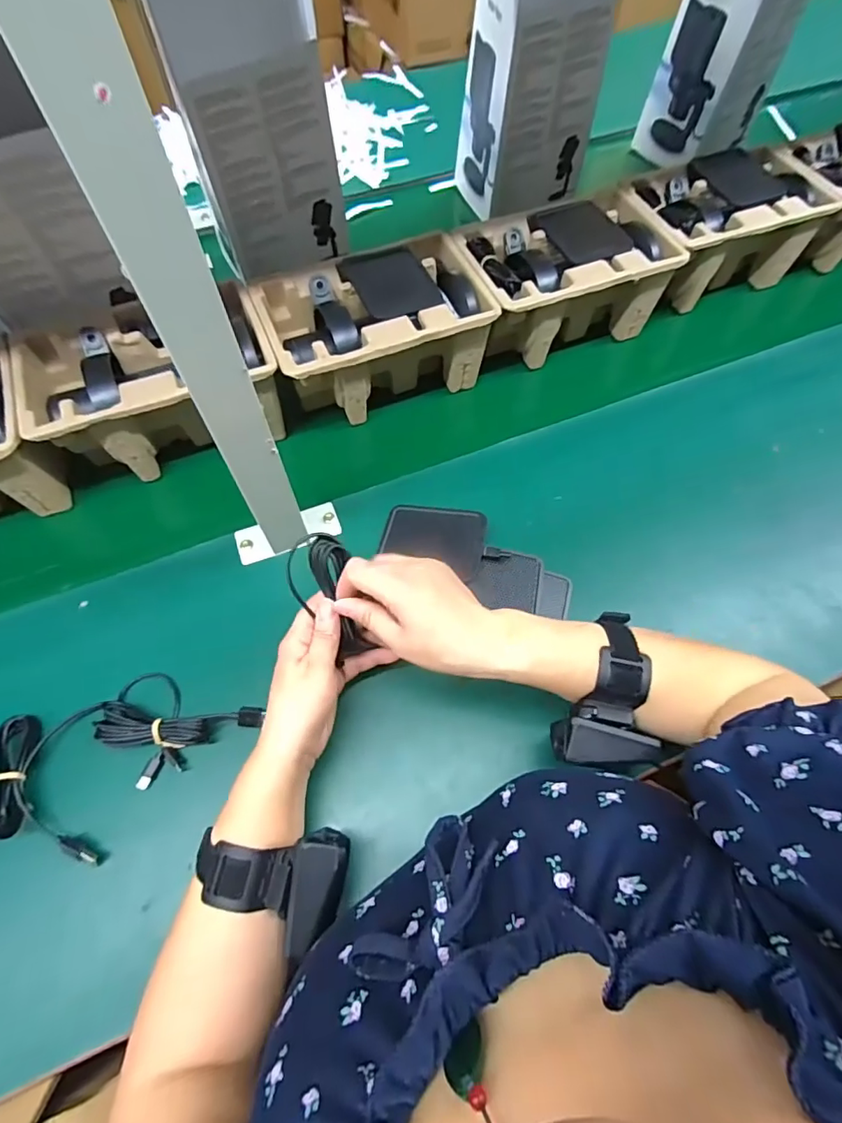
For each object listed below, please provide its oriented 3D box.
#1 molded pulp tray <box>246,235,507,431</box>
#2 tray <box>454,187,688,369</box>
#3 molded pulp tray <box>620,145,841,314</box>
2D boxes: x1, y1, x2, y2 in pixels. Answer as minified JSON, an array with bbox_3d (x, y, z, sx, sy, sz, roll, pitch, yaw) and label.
[{"bbox_3d":[-0.049,-0.246,0.580,0.223,0.121,0.141,-23,67,-10],"label":"molded pulp tray"},{"bbox_3d":[0.163,-0.327,0.626,0.229,0.118,0.143,-23,67,-10],"label":"tray"},{"bbox_3d":[0.377,-0.426,0.669,0.237,0.102,0.145,-25,68,-11],"label":"molded pulp tray"}]

